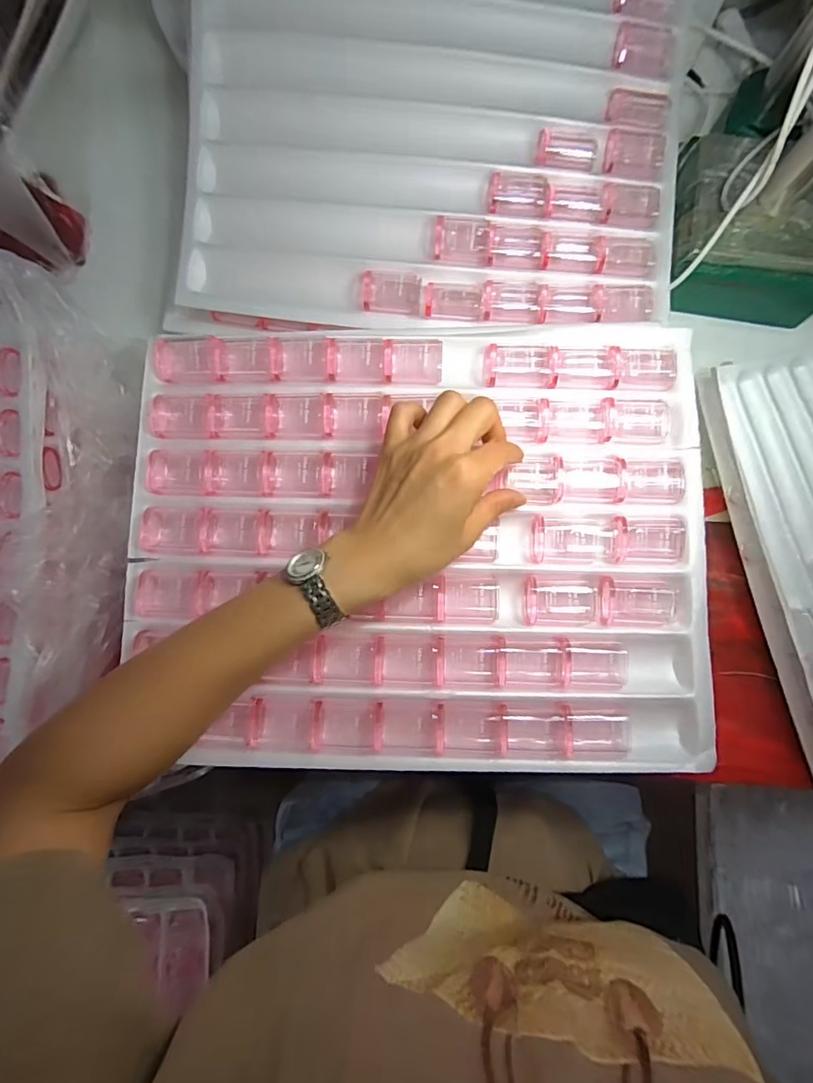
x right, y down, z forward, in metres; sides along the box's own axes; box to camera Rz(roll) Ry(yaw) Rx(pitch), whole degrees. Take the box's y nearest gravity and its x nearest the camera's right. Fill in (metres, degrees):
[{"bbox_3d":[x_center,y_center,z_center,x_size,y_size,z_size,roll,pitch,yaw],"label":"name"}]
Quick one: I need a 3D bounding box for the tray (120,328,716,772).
[{"bbox_3d":[0.006,-0.001,0.333,0.383,0.023,0.298,1,84,1],"label":"tray"}]

